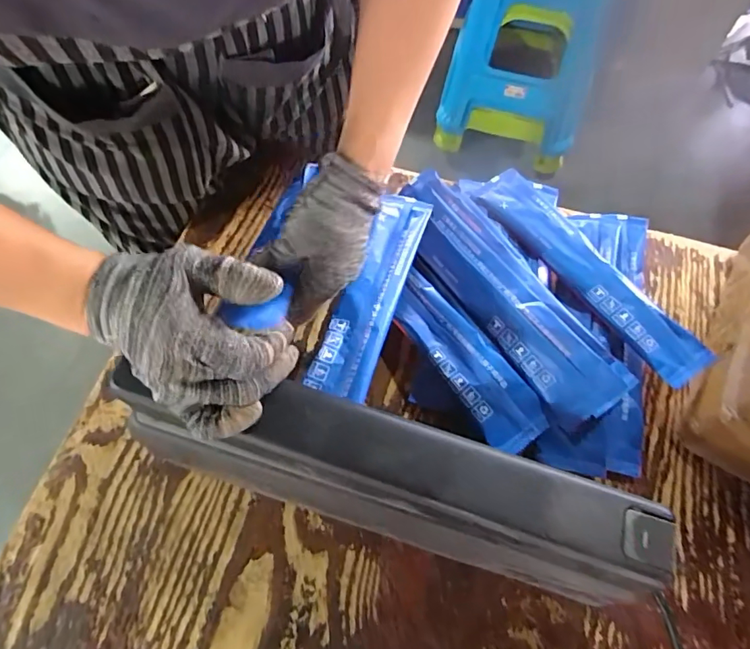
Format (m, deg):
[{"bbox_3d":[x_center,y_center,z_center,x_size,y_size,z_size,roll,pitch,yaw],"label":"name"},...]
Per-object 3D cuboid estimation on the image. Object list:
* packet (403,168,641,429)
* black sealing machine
[{"bbox_3d":[0.108,-0.045,0.459,0.072,0.019,0.302,-37,59,9],"label":"packet"},{"bbox_3d":[-0.011,0.109,0.352,0.388,0.120,0.071,13,66,11],"label":"black sealing machine"}]

